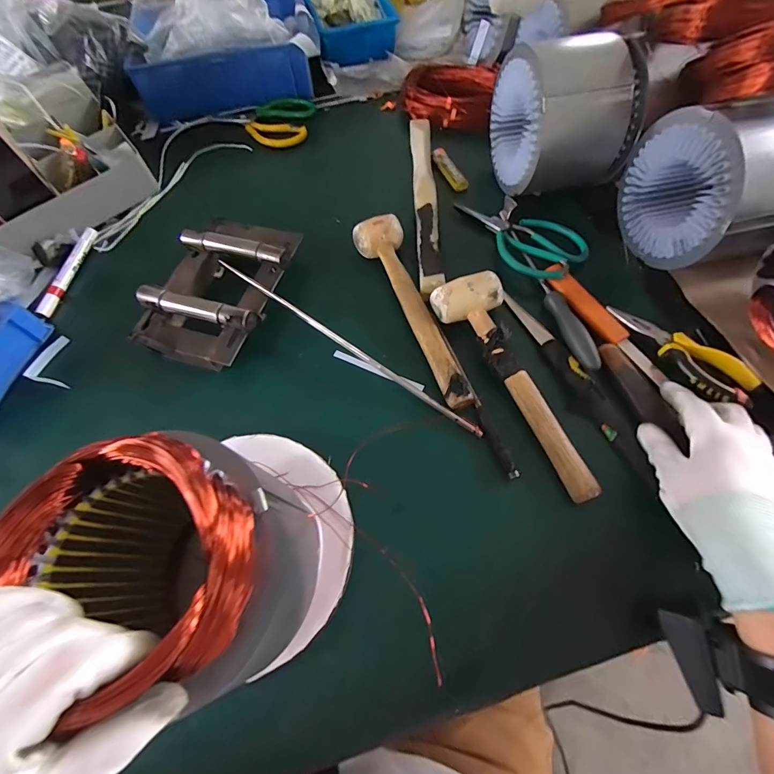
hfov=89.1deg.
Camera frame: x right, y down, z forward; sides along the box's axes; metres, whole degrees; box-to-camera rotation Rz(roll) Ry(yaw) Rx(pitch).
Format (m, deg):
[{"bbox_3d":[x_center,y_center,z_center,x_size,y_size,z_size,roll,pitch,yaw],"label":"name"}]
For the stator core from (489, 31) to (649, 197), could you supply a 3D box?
[{"bbox_3d":[0.219,-0.334,0.494,0.138,0.143,0.140,-9,64,-1],"label":"stator core"}]

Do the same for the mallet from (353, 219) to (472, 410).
[{"bbox_3d":[0.024,-0.090,0.438,0.054,0.032,0.255,-18,64,-5],"label":"mallet"}]

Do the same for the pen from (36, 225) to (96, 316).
[{"bbox_3d":[-0.419,-0.154,0.519,0.014,0.017,0.139,8,65,7],"label":"pen"}]

